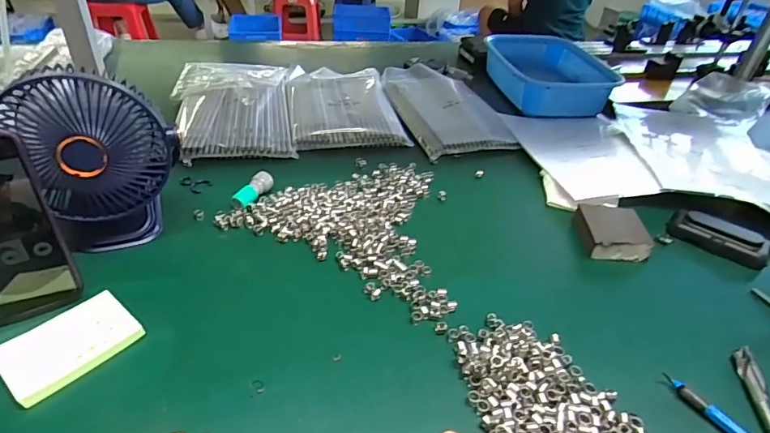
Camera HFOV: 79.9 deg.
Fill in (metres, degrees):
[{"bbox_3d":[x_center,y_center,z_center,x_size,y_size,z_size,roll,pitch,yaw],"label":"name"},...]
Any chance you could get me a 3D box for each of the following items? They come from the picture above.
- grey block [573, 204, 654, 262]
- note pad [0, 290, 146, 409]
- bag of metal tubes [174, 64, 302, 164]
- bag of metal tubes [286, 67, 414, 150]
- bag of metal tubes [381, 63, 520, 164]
[{"bbox_3d":[0.271,0.018,0.553,0.071,0.032,0.079,3,36,-2],"label":"grey block"},{"bbox_3d":[-0.264,0.106,0.387,0.068,0.011,0.094,29,43,29],"label":"note pad"},{"bbox_3d":[-0.249,-0.190,0.772,0.200,0.038,0.334,-6,38,-14],"label":"bag of metal tubes"},{"bbox_3d":[-0.082,-0.212,0.833,0.180,0.027,0.328,-4,37,-12],"label":"bag of metal tubes"},{"bbox_3d":[0.102,-0.207,0.843,0.169,0.029,0.339,-5,37,-12],"label":"bag of metal tubes"}]

